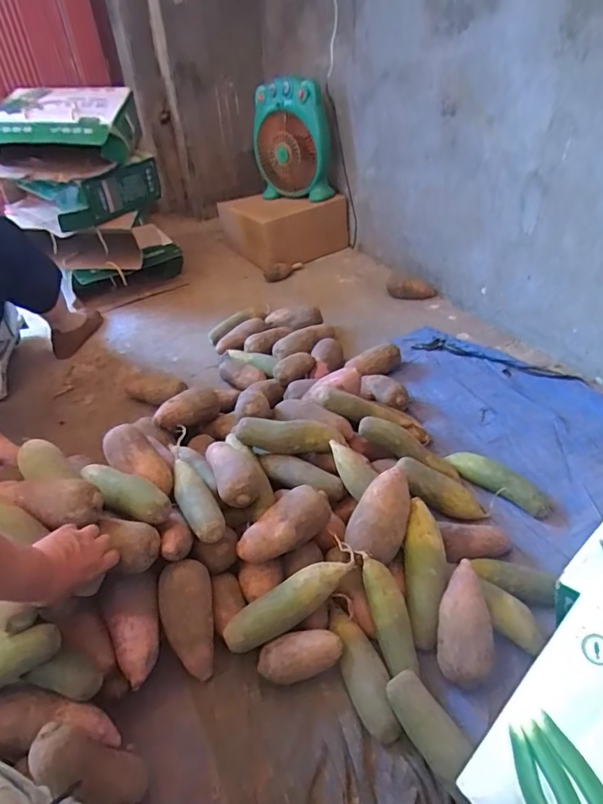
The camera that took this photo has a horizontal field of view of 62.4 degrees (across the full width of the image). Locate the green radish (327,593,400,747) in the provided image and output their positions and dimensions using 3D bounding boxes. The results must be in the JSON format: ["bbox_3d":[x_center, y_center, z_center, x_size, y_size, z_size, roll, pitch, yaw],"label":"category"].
[{"bbox_3d":[0.081,0.368,0.702,0.059,0.047,0.194,-14,40,-11],"label":"green radish"}]

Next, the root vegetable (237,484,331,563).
[{"bbox_3d":[-0.025,0.196,0.773,0.152,0.069,0.068,-33,47,-30],"label":"root vegetable"}]

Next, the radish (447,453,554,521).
[{"bbox_3d":[0.354,0.149,0.906,0.199,0.047,0.055,27,49,33],"label":"radish"}]

